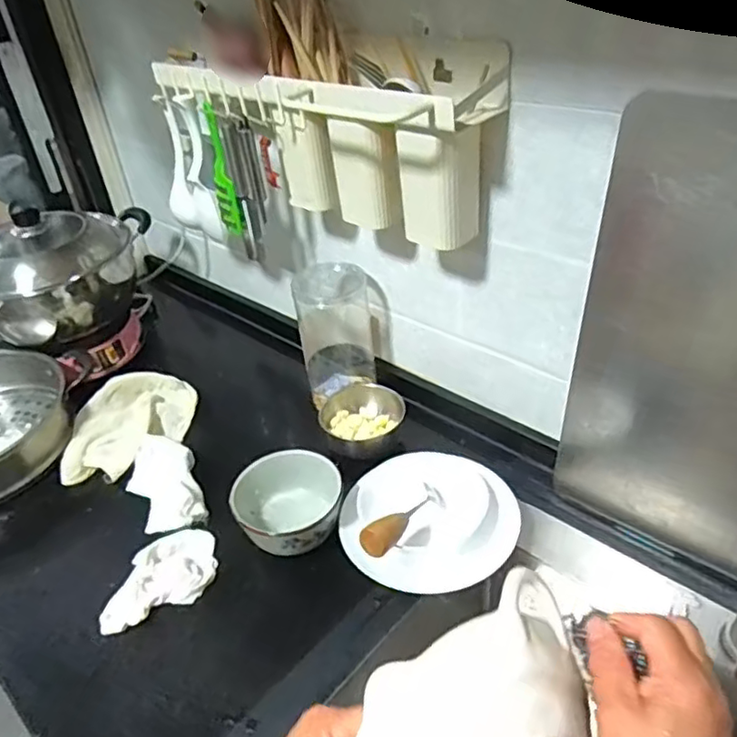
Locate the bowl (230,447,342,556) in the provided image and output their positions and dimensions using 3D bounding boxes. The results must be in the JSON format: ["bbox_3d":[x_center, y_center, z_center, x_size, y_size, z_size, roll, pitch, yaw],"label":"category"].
[{"bbox_3d":[-0.090,0.156,0.709,0.118,0.068,0.115,-3,36,3],"label":"bowl"}]

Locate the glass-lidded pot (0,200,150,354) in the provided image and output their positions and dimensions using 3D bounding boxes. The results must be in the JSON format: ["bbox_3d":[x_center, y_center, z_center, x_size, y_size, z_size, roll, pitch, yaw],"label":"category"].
[{"bbox_3d":[-0.487,-0.152,0.971,0.260,0.175,0.219,-7,36,-2],"label":"glass-lidded pot"}]

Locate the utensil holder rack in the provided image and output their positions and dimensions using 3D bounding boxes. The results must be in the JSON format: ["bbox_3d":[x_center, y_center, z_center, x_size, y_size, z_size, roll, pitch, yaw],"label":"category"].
[{"bbox_3d":[-0.056,-0.271,0.720,0.432,0.180,0.105,25,45,35],"label":"utensil holder rack"}]

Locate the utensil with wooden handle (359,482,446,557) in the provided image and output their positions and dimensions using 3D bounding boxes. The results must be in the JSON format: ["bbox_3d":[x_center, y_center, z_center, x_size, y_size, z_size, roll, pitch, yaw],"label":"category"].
[{"bbox_3d":[0.039,0.158,0.671,0.034,0.031,0.143,16,16,27],"label":"utensil with wooden handle"}]

